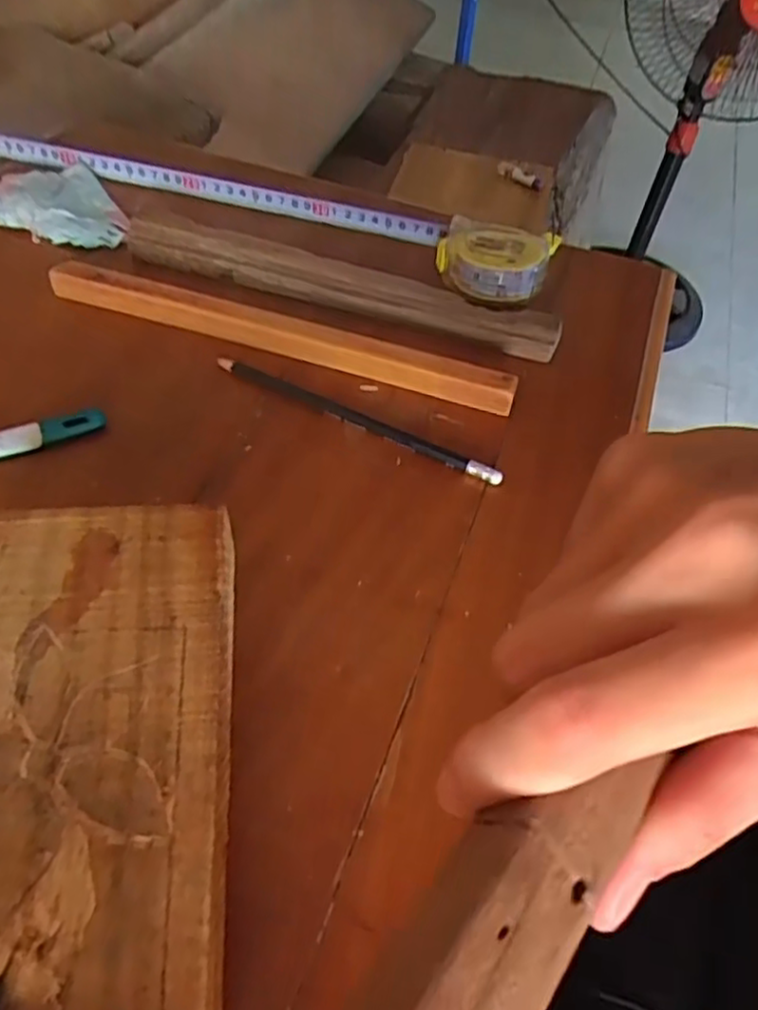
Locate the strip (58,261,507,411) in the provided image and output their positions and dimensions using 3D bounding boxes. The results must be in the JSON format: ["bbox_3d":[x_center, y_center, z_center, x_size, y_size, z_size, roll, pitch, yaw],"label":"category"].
[{"bbox_3d":[-0.062,-0.104,0.419,0.289,0.020,0.016,17,53,8],"label":"strip"}]

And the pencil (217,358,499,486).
[{"bbox_3d":[-0.014,-0.049,0.386,0.174,0.008,0.011,23,54,13],"label":"pencil"}]

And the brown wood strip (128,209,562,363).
[{"bbox_3d":[-0.027,-0.144,0.451,0.285,0.024,0.025,17,53,8],"label":"brown wood strip"}]

